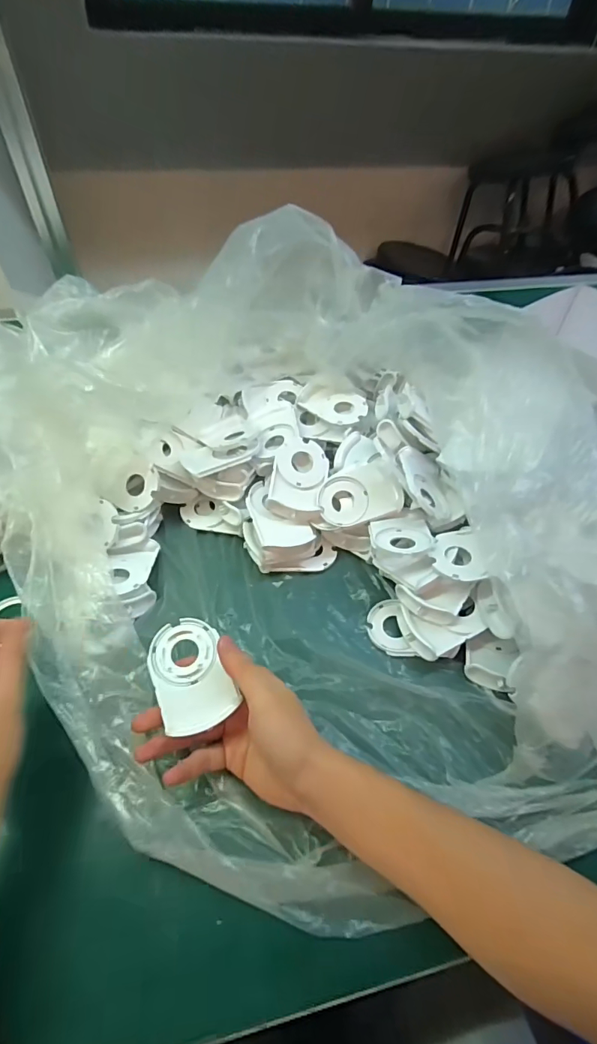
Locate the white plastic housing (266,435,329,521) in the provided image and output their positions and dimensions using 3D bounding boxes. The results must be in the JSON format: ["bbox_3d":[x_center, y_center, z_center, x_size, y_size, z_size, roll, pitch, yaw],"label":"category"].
[{"bbox_3d":[0.000,-0.045,0.472,0.055,0.015,0.084,15,73,-10],"label":"white plastic housing"}]

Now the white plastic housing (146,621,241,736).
[{"bbox_3d":[-0.083,0.116,0.346,0.054,0.013,0.081,-17,54,-16],"label":"white plastic housing"}]

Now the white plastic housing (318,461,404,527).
[{"bbox_3d":[0.062,-0.030,0.466,0.081,0.021,0.062,-13,76,4],"label":"white plastic housing"}]

